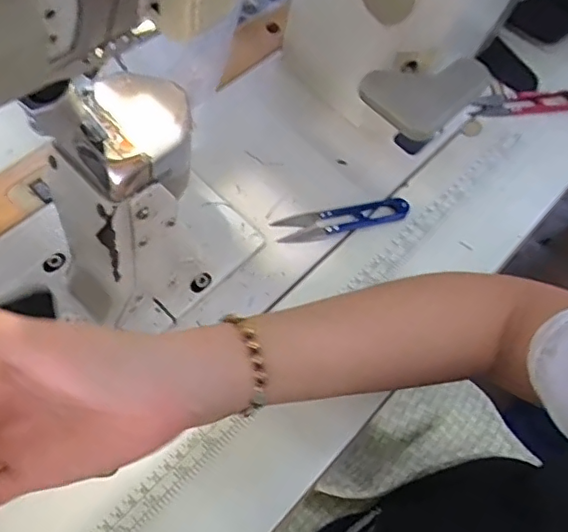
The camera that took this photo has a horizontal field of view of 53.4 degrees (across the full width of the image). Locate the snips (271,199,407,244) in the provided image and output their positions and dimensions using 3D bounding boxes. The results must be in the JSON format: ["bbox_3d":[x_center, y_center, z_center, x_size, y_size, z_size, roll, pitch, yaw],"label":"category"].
[{"bbox_3d":[0.050,-0.041,0.481,0.116,0.007,0.025,-14,61,-12],"label":"snips"}]

